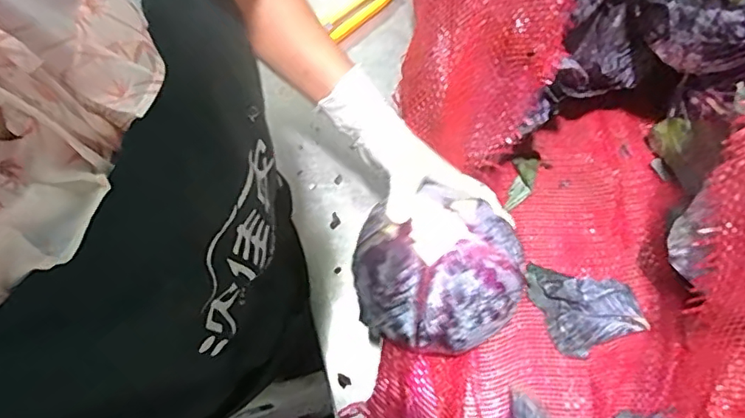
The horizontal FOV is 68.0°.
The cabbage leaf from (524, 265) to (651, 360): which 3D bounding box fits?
[{"bbox_3d":[0.206,0.088,0.541,0.087,0.015,0.094,-22,67,-9],"label":"cabbage leaf"}]

